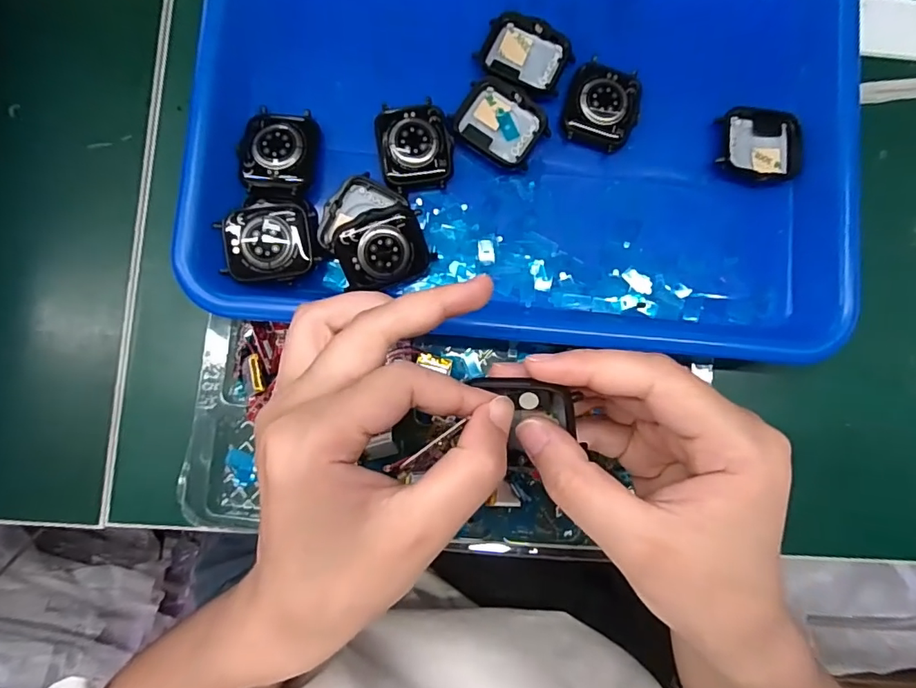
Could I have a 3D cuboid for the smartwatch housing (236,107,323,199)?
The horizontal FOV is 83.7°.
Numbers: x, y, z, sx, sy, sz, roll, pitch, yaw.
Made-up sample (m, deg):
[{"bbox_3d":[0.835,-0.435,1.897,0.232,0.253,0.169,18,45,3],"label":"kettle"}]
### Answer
[{"bbox_3d":[-0.089,-0.096,0.254,0.035,0.012,0.045,5,84,-2],"label":"smartwatch housing"}]

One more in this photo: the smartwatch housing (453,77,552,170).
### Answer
[{"bbox_3d":[0.023,-0.115,0.265,0.043,0.008,0.038,28,83,0],"label":"smartwatch housing"}]

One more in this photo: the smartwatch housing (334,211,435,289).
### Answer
[{"bbox_3d":[-0.035,-0.046,0.249,0.044,0.017,0.032,-16,88,-8],"label":"smartwatch housing"}]

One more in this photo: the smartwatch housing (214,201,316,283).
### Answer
[{"bbox_3d":[-0.091,-0.049,0.242,0.042,0.007,0.037,-9,84,-4],"label":"smartwatch housing"}]

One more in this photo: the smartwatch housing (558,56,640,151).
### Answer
[{"bbox_3d":[0.076,-0.125,0.269,0.039,0.012,0.041,16,83,-1],"label":"smartwatch housing"}]

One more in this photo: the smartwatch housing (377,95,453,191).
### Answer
[{"bbox_3d":[-0.022,-0.100,0.260,0.036,0.008,0.042,-10,84,-4],"label":"smartwatch housing"}]

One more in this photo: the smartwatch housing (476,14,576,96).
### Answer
[{"bbox_3d":[0.036,-0.153,0.270,0.046,0.009,0.036,20,83,-1],"label":"smartwatch housing"}]

